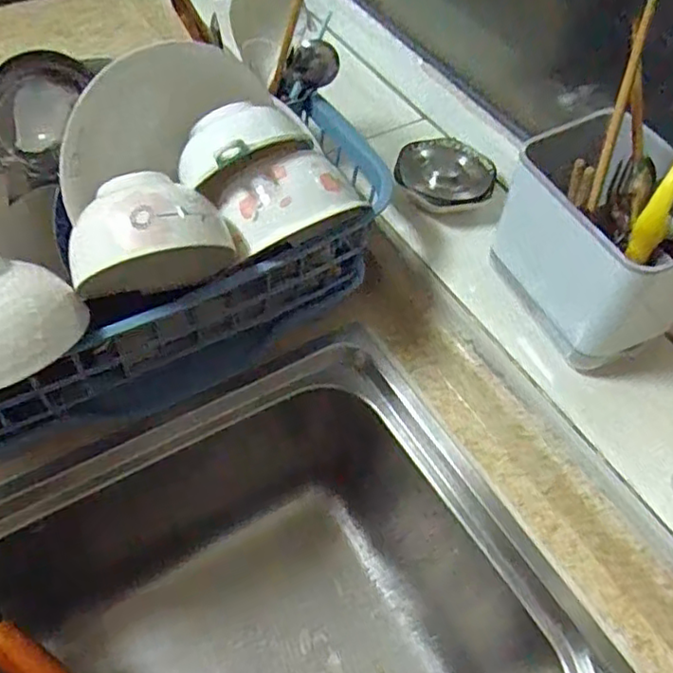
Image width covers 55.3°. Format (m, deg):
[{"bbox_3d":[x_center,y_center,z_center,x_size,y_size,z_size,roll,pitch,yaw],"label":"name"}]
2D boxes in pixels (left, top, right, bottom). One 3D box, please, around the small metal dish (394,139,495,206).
[{"bbox_3d":[0.105,-0.161,0.621,0.092,0.031,0.087,2,54,-3],"label":"small metal dish"}]

